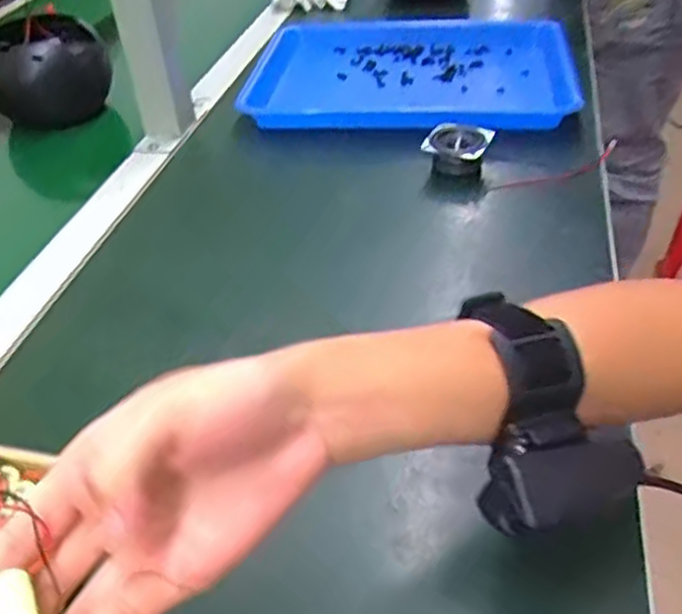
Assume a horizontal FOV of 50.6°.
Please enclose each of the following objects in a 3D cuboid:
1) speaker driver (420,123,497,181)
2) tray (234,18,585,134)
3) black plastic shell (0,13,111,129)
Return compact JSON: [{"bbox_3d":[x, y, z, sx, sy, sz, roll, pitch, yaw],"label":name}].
[{"bbox_3d":[0.102,-0.138,0.635,0.055,0.032,0.045,16,44,21],"label":"speaker driver"},{"bbox_3d":[0.072,-0.250,0.767,0.330,0.034,0.253,5,41,9],"label":"tray"},{"bbox_3d":[-0.310,-0.249,0.760,0.098,0.086,0.087,9,42,14],"label":"black plastic shell"}]

